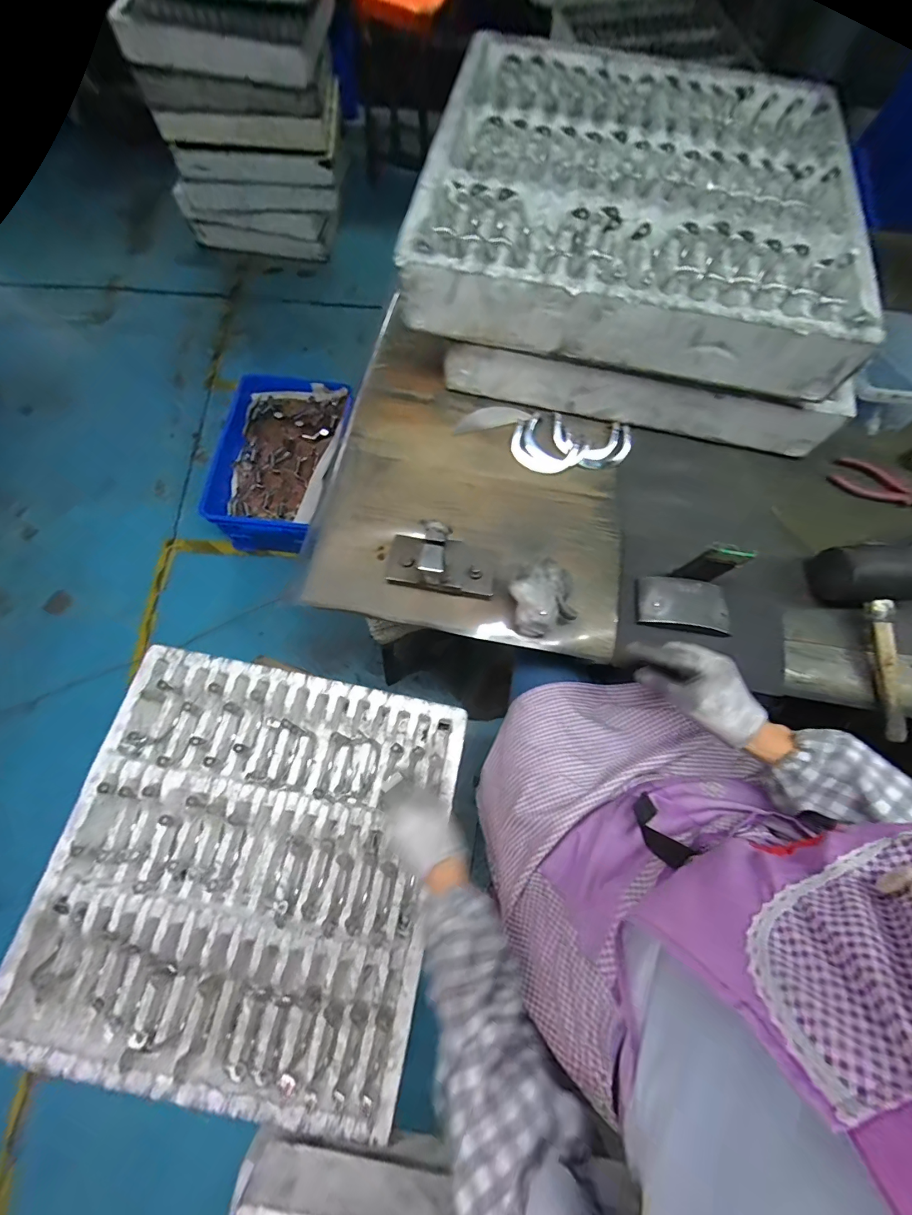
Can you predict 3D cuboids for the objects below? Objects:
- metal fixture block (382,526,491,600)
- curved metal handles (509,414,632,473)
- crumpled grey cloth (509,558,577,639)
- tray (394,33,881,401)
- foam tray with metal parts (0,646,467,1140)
[{"bbox_3d":[-0.018,-0.058,0.514,0.128,0.066,0.059,9,72,0],"label":"metal fixture block"},{"bbox_3d":[0.172,-0.235,0.632,0.177,0.032,0.084,1,72,-2],"label":"curved metal handles"},{"bbox_3d":[0.101,-0.010,0.520,0.080,0.053,0.078,-28,76,-11],"label":"crumpled grey cloth"},{"bbox_3d":[0.234,-0.541,0.571,0.516,0.083,0.483,9,72,1],"label":"tray"},{"bbox_3d":[-0.303,0.373,0.665,0.537,0.068,0.537,12,72,1],"label":"foam tray with metal parts"}]

